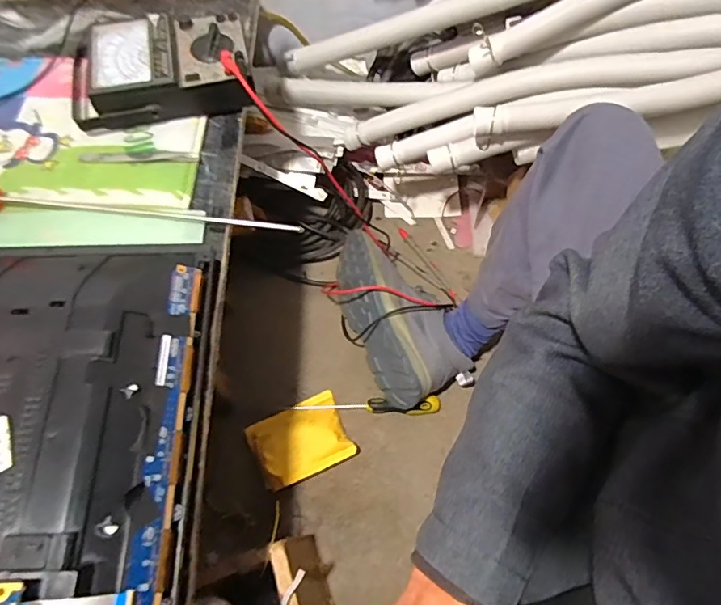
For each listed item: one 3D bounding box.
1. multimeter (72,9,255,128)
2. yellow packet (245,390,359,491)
[{"bbox_3d":[-0.216,-0.253,0.543,0.185,0.048,0.113,-11,64,-3],"label":"multimeter"},{"bbox_3d":[-0.080,0.184,0.678,0.123,0.050,0.101,-26,66,-10],"label":"yellow packet"}]

